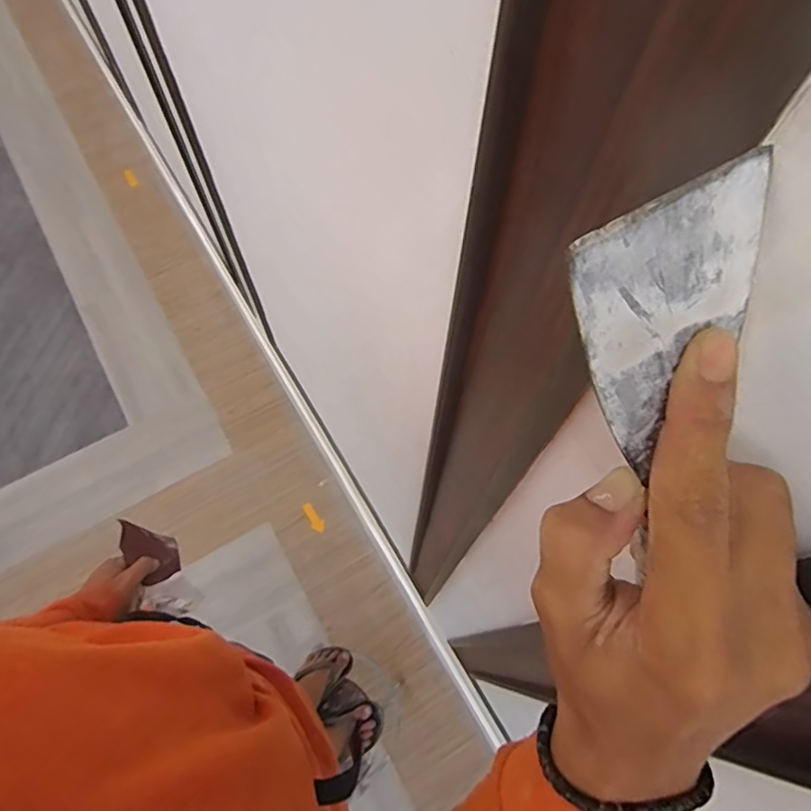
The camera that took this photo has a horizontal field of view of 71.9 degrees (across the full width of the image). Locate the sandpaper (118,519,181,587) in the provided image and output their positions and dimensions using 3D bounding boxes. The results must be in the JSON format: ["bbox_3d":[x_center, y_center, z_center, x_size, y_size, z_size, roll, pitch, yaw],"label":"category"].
[{"bbox_3d":[-0.350,0.214,0.776,0.030,0.092,0.097,-39,57,0],"label":"sandpaper"}]

